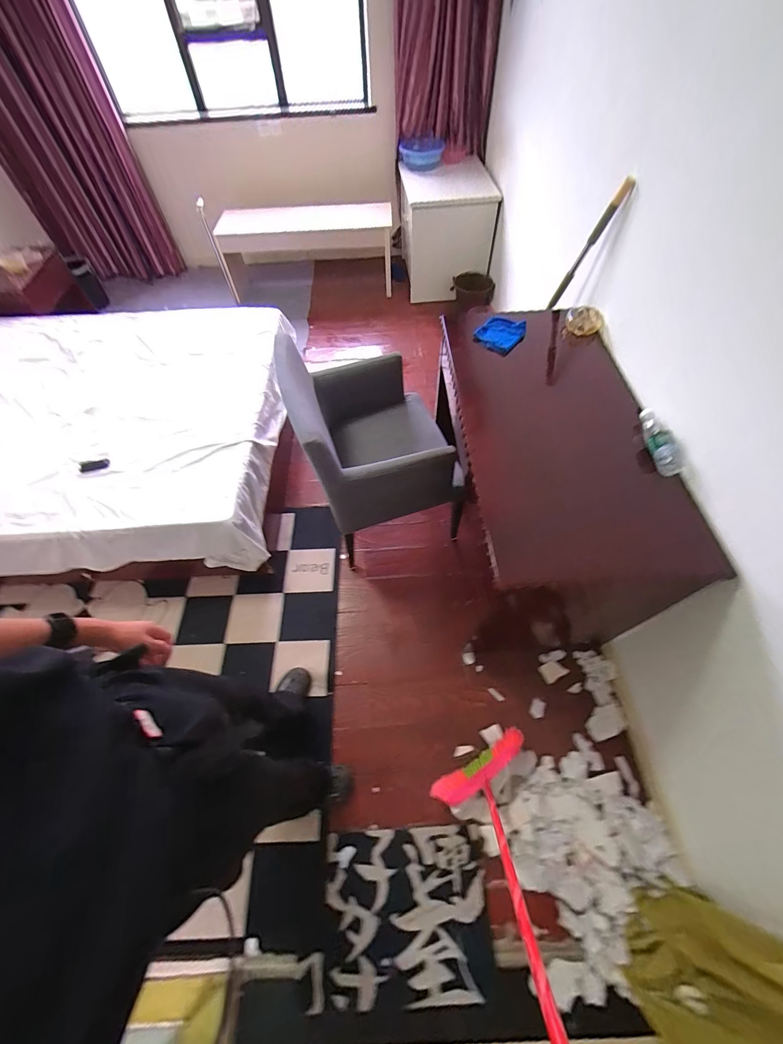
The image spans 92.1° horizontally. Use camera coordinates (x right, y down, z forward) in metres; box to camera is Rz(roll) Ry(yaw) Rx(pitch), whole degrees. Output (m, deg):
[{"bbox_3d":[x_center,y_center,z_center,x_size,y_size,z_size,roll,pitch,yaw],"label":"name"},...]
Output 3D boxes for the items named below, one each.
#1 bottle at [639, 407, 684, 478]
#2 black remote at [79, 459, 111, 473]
[{"bbox_3d":[0.787,-0.235,1.107,0.070,0.061,0.214,5,58,5],"label":"bottle"},{"bbox_3d":[-1.215,-0.228,1.539,0.129,0.021,0.059,-8,58,-3],"label":"black remote"}]

